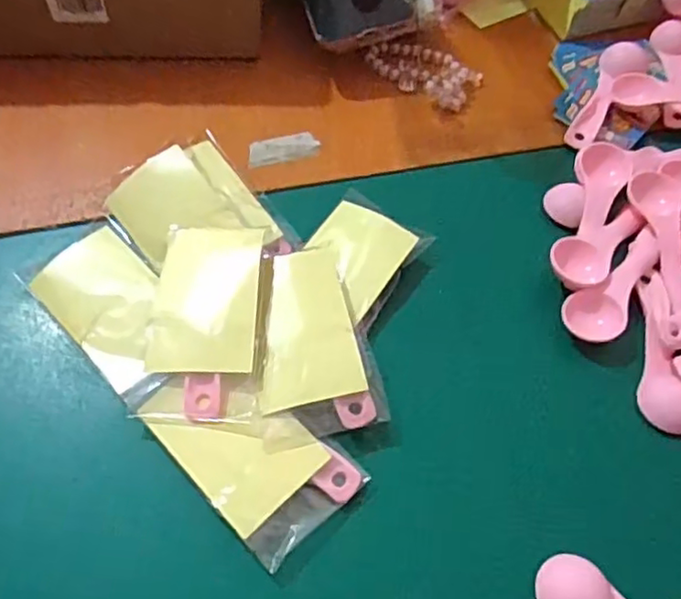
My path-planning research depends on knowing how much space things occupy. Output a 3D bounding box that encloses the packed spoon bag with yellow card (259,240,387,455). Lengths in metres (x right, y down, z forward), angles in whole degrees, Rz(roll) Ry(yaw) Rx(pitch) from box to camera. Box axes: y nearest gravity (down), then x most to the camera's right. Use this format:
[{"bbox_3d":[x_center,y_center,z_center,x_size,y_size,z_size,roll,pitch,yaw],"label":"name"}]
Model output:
[{"bbox_3d":[-0.020,0.023,0.364,0.067,0.021,0.109,-13,60,-8],"label":"packed spoon bag with yellow card"}]

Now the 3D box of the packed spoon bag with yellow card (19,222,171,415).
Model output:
[{"bbox_3d":[-0.131,0.007,0.382,0.060,0.018,0.111,-40,67,-21],"label":"packed spoon bag with yellow card"}]

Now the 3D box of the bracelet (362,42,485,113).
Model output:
[{"bbox_3d":[0.064,-0.181,0.507,0.086,0.014,0.052,29,63,16],"label":"bracelet"}]

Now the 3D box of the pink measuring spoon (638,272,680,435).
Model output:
[{"bbox_3d":[0.193,0.028,0.389,0.031,0.013,0.107,1,59,1],"label":"pink measuring spoon"}]

